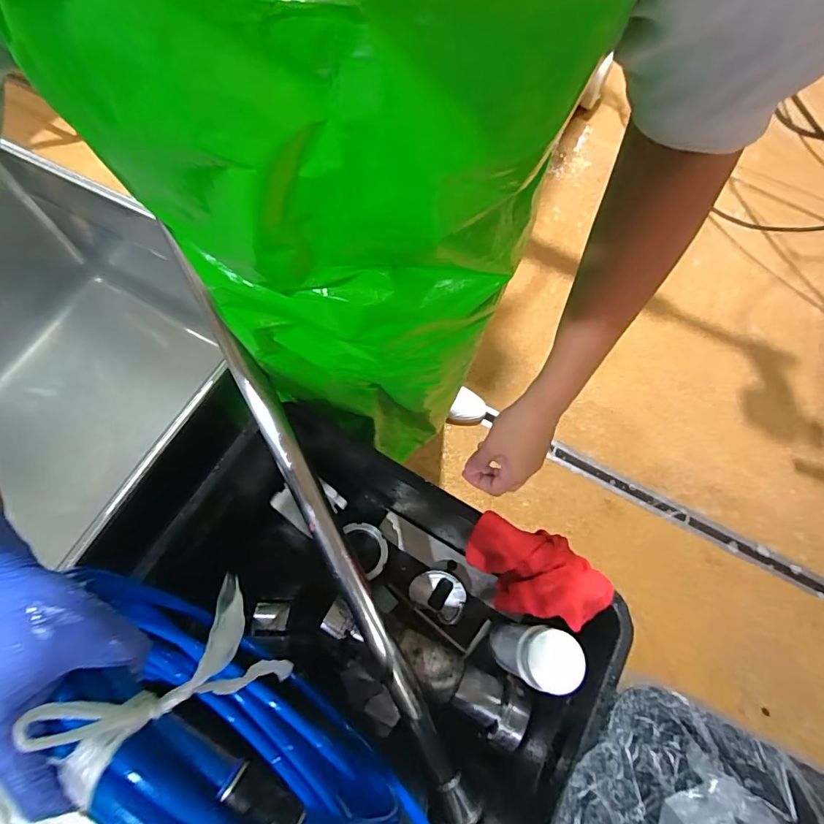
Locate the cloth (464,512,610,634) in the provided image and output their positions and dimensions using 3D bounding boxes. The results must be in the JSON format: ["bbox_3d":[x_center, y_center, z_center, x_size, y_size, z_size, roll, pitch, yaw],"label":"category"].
[{"bbox_3d":[0.147,0.202,0.601,0.162,0.126,0.092,21,69,5],"label":"cloth"}]

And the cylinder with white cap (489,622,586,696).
[{"bbox_3d":[0.153,0.314,0.626,0.066,0.213,0.071,4,68,-2],"label":"cylinder with white cap"}]

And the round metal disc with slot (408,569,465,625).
[{"bbox_3d":[0.042,0.281,0.747,0.086,0.023,0.063,31,70,9],"label":"round metal disc with slot"}]

